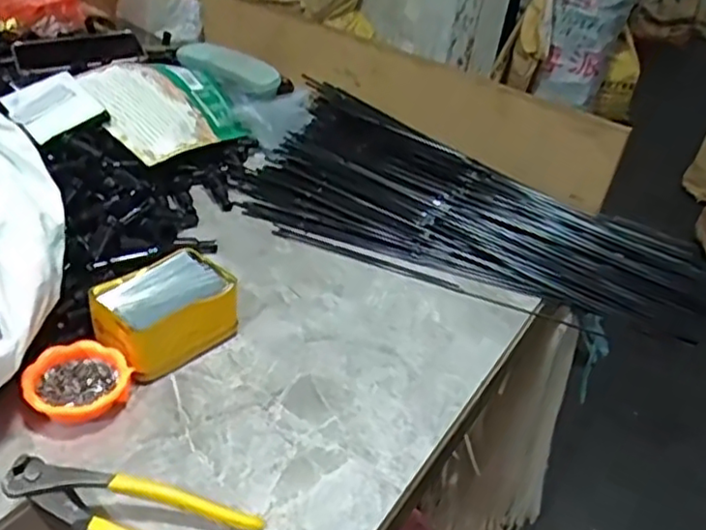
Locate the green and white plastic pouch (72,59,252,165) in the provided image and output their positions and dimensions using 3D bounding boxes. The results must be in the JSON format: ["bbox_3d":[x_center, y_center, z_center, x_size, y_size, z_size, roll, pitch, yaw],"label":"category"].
[{"bbox_3d":[-0.240,-0.209,0.862,0.162,0.025,0.220,44,31,7],"label":"green and white plastic pouch"}]

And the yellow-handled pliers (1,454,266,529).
[{"bbox_3d":[-0.143,0.162,0.436,0.163,0.014,0.049,20,33,-4],"label":"yellow-handled pliers"}]

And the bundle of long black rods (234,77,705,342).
[{"bbox_3d":[0.132,-0.078,0.816,0.565,0.059,0.297,20,35,19],"label":"bundle of long black rods"}]

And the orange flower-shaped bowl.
[{"bbox_3d":[-0.217,0.097,0.531,0.077,0.027,0.071,5,33,-3],"label":"orange flower-shaped bowl"}]

